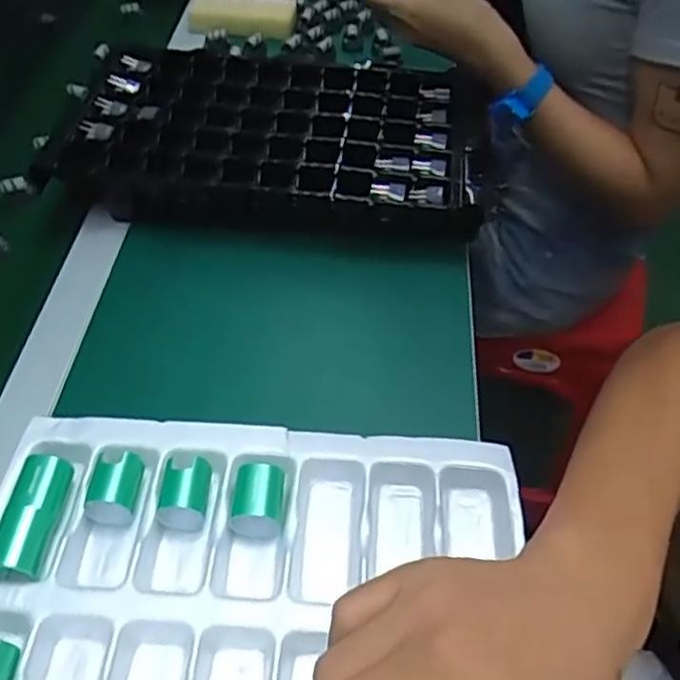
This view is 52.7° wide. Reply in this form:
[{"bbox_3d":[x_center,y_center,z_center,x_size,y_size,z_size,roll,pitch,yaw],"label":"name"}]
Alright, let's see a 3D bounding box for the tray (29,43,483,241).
[{"bbox_3d":[-0.058,-0.190,0.639,0.376,0.045,0.224,6,50,2],"label":"tray"}]

